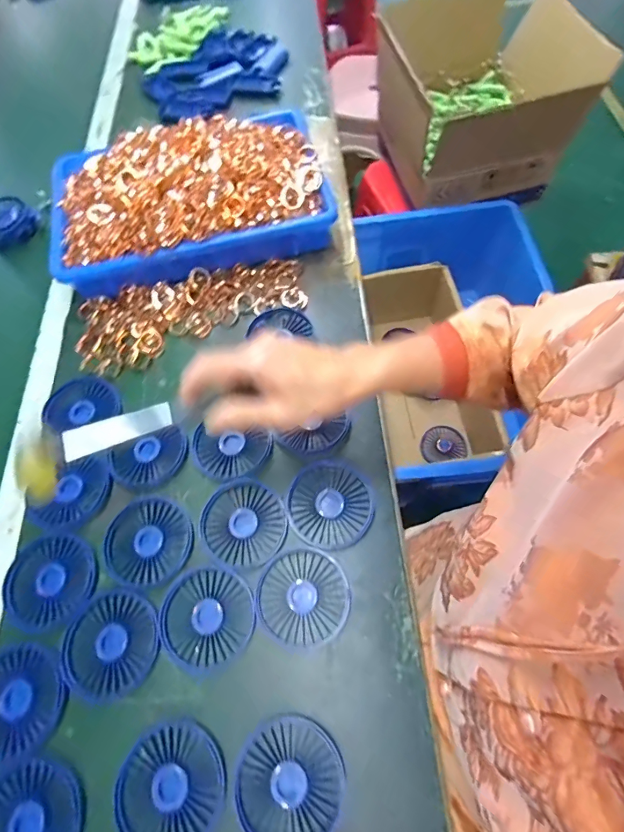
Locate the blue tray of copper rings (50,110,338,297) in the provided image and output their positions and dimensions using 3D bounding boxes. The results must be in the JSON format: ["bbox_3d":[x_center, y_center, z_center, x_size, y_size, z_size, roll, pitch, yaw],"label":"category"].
[{"bbox_3d":[-0.170,-0.309,0.576,0.358,0.100,0.236,-16,64,-2],"label":"blue tray of copper rings"}]

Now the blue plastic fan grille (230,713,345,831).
[{"bbox_3d":[-0.018,0.297,0.341,0.086,0.012,0.087,-2,65,5],"label":"blue plastic fan grille"}]

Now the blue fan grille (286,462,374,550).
[{"bbox_3d":[0.019,0.090,0.432,0.085,0.012,0.085,-2,65,5],"label":"blue fan grille"}]

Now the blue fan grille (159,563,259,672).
[{"bbox_3d":[-0.098,0.188,0.394,0.086,0.006,0.084,-2,65,5],"label":"blue fan grille"}]

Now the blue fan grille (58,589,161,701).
[{"bbox_3d":[-0.185,0.211,0.388,0.083,0.009,0.088,-2,65,5],"label":"blue fan grille"}]

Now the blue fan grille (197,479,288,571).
[{"bbox_3d":[-0.070,0.109,0.429,0.086,0.006,0.083,-2,65,5],"label":"blue fan grille"}]

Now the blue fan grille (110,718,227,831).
[{"bbox_3d":[-0.114,0.300,0.339,0.084,0.007,0.085,-2,65,5],"label":"blue fan grille"}]

